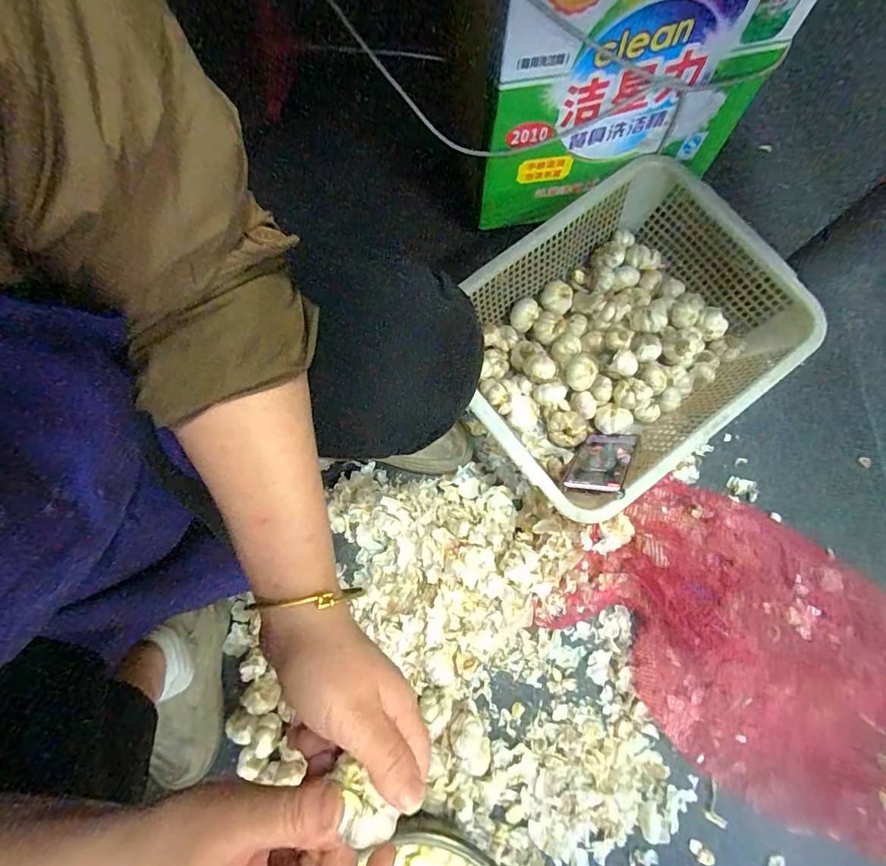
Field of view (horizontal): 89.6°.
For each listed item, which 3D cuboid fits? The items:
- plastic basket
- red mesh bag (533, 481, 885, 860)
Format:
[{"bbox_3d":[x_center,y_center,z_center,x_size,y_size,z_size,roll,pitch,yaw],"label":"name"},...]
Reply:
[{"bbox_3d":[0.251,-0.137,0.679,0.467,0.141,0.363,-37,81,-6],"label":"plastic basket"},{"bbox_3d":[0.465,0.314,0.615,0.539,0.098,0.364,42,82,7],"label":"red mesh bag"}]

